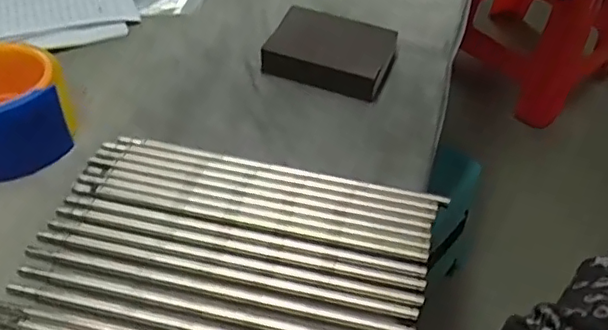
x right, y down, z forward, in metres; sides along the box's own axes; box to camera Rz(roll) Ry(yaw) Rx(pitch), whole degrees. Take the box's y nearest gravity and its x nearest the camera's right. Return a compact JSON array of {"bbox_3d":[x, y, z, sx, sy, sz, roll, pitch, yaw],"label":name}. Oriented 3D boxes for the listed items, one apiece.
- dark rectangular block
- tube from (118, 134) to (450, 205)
[{"bbox_3d":[0.023,-0.096,0.485,0.098,0.025,0.071,17,50,11],"label":"dark rectangular block"},{"bbox_3d":[-0.018,0.002,0.407,0.233,0.006,0.009,11,49,7],"label":"tube"}]

